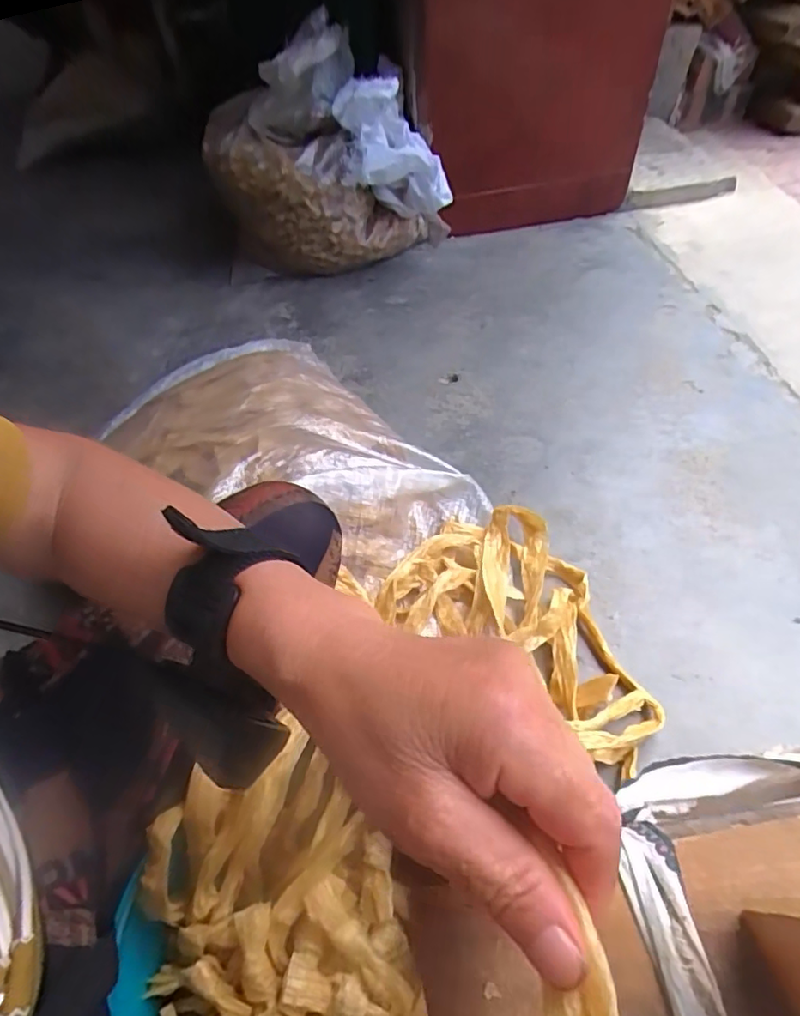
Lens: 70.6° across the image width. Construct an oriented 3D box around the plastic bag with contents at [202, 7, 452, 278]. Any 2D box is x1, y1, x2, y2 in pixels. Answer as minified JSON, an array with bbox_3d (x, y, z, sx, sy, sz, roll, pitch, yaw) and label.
[{"bbox_3d":[-0.167,-0.753,1.246,0.520,0.398,0.263,-6,52,-1],"label":"plastic bag with contents"}]

